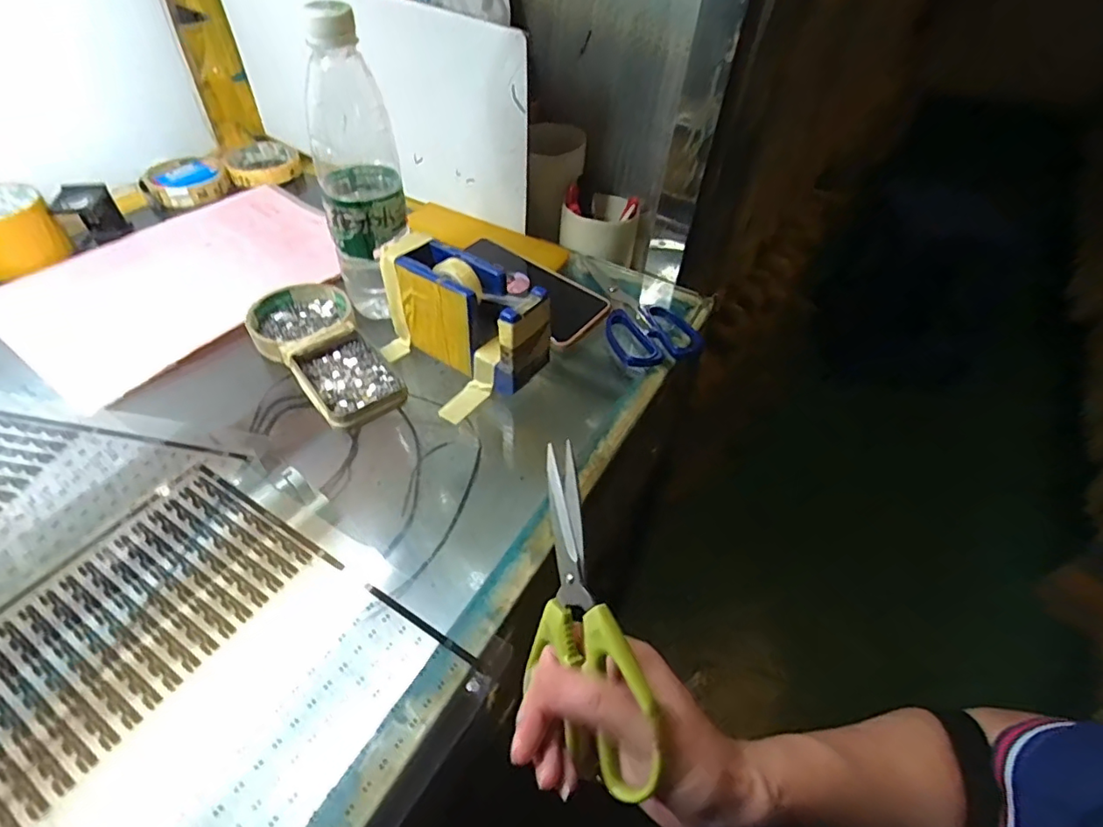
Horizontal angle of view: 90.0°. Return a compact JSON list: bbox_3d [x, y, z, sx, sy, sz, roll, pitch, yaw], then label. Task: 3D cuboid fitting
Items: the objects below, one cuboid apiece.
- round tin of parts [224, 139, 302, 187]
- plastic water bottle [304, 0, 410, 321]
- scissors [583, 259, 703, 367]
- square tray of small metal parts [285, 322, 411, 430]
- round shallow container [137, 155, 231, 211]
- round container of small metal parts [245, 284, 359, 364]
[{"bbox_3d":[-0.355,-0.311,0.681,0.082,0.016,0.099,-16,51,-18],"label":"round tin of parts"},{"bbox_3d":[-0.149,-0.180,0.428,0.062,0.218,0.063,-10,49,-13],"label":"plastic water bottle"},{"bbox_3d":[0.075,-0.101,0.517,0.081,0.007,0.154,-14,50,-16],"label":"scissors"},{"bbox_3d":[-0.157,-0.029,0.427,0.064,0.014,0.094,-30,56,-27],"label":"square tray of small metal parts"},{"bbox_3d":[-0.422,-0.268,0.636,0.087,0.020,0.082,-23,53,-22],"label":"round shallow container"},{"bbox_3d":[-0.212,-0.080,0.470,0.081,0.019,0.079,2,47,-2],"label":"round container of small metal parts"}]

